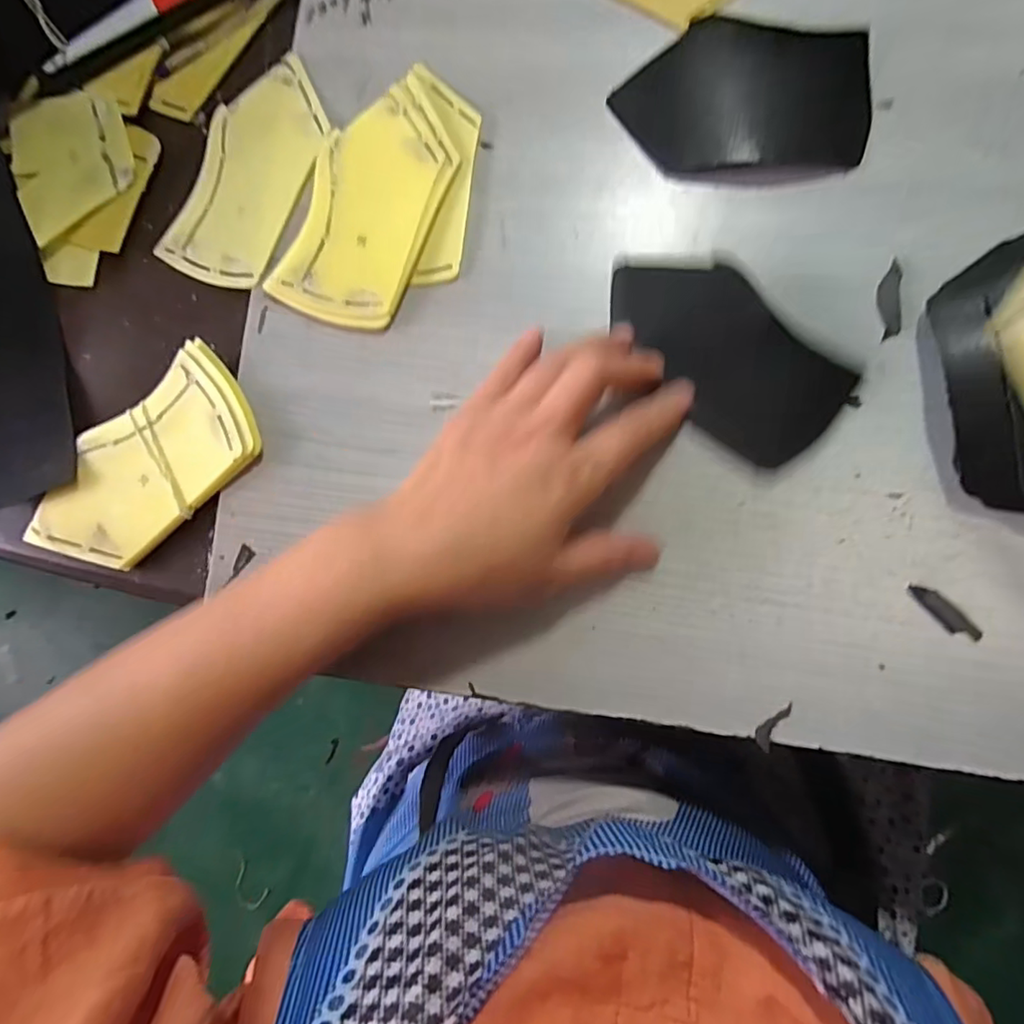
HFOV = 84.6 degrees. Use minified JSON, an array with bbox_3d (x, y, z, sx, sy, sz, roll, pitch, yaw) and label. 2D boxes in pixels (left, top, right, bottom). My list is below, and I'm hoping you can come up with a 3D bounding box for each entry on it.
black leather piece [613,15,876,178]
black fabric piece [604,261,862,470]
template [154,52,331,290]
[{"bbox_3d":[0.127,-0.228,0.309,0.130,0.004,0.079,2,91,7],"label":"black leather piece"},{"bbox_3d":[0.107,-0.083,0.289,0.129,0.020,0.062,44,90,6],"label":"black fabric piece"},{"bbox_3d":[-0.156,-0.204,0.339,0.075,0.005,0.139,21,88,12],"label":"template"}]

